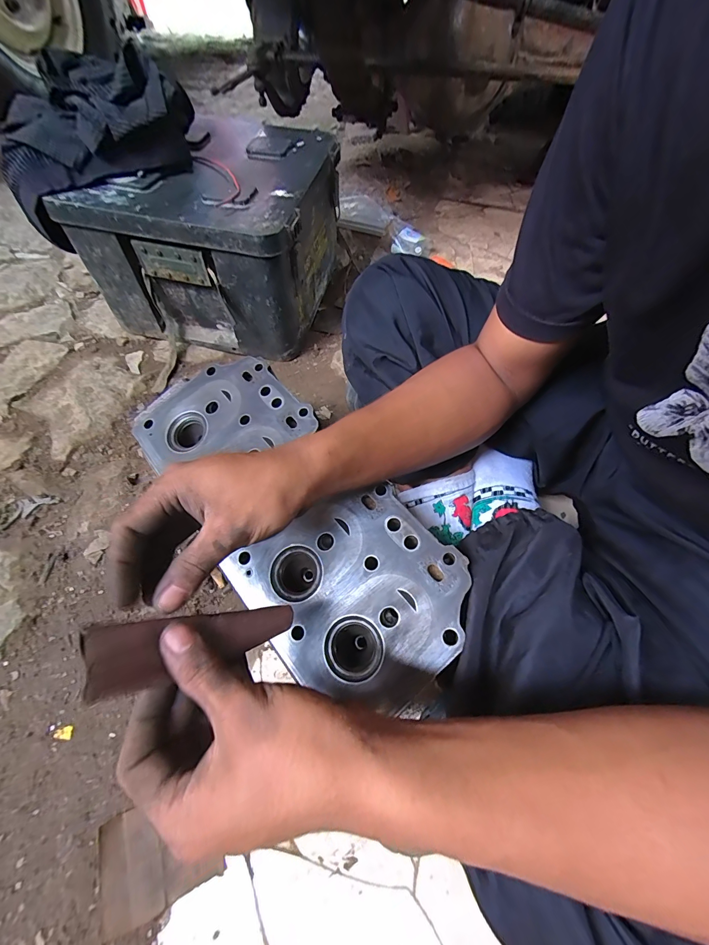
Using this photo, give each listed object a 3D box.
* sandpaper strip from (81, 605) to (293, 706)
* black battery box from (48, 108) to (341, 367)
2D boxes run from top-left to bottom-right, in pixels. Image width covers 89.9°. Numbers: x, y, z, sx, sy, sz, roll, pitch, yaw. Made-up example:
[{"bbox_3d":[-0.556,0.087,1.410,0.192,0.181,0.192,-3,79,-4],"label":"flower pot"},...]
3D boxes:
[{"bbox_3d":[-0.090,0.098,0.213,0.116,0.012,0.036,6,46,-46],"label":"sandpaper strip"},{"bbox_3d":[-0.238,-0.421,0.663,0.345,0.257,0.351,12,57,5],"label":"black battery box"}]

